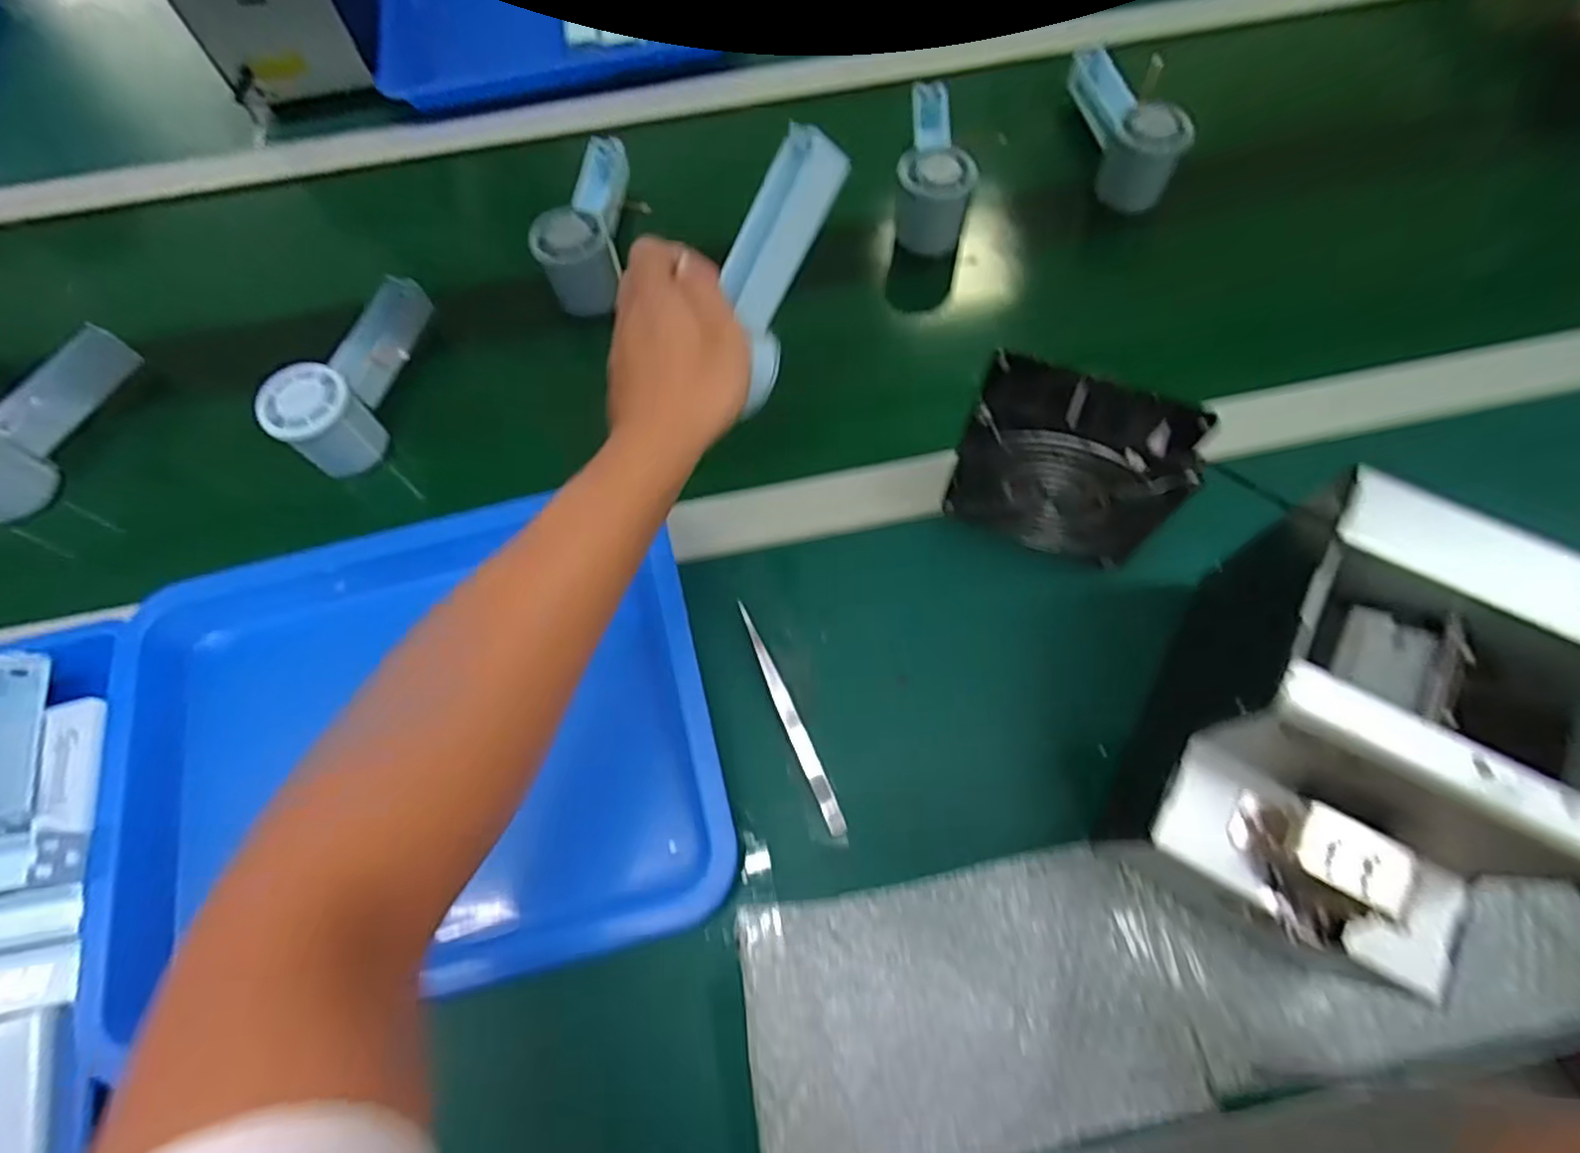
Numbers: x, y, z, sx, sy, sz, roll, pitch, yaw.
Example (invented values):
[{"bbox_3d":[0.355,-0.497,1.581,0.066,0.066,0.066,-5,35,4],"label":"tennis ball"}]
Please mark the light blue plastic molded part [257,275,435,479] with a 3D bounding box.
[{"bbox_3d":[-0.308,-0.147,0.500,0.050,0.053,0.150,9,67,5],"label":"light blue plastic molded part"}]

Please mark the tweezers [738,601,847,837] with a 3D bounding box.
[{"bbox_3d":[0.000,0.080,0.413,0.011,0.009,0.141,-23,68,-8],"label":"tweezers"}]

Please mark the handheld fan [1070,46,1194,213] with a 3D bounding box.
[{"bbox_3d":[0.273,-0.377,0.572,0.059,0.041,0.177,0,67,1],"label":"handheld fan"}]

